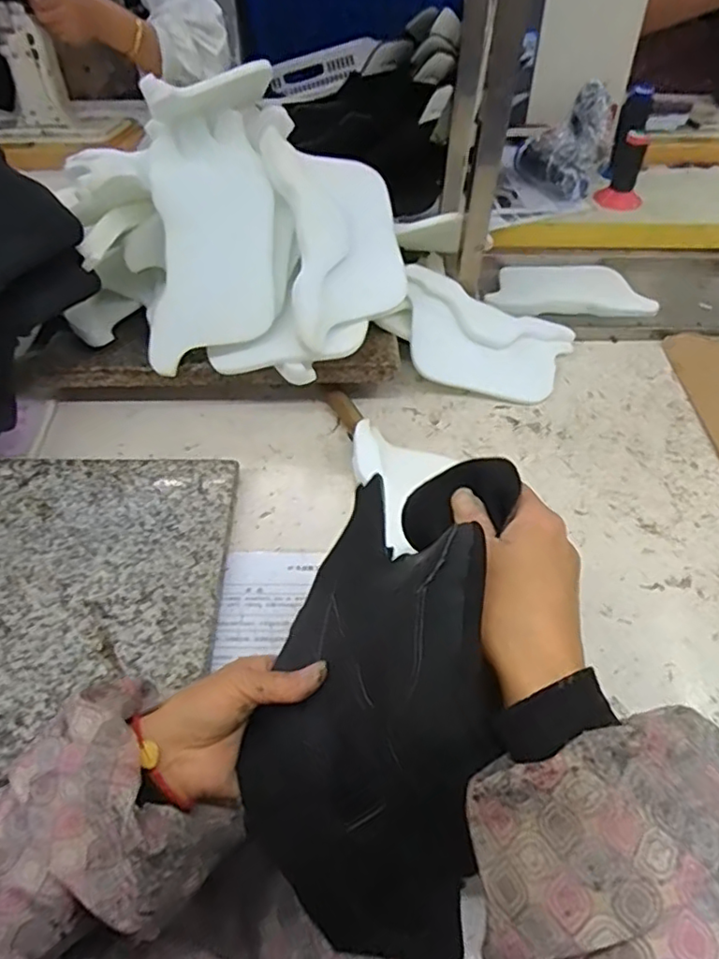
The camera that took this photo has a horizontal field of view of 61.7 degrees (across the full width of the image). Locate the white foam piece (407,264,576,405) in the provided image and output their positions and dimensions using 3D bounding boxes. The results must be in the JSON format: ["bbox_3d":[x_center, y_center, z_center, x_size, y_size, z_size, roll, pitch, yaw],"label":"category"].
[{"bbox_3d":[0.148,-0.163,0.711,0.212,0.025,0.128,20,76,-8],"label":"white foam piece"}]

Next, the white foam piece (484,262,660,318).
[{"bbox_3d":[0.287,-0.267,0.844,0.226,0.019,0.119,-2,50,-3],"label":"white foam piece"}]

